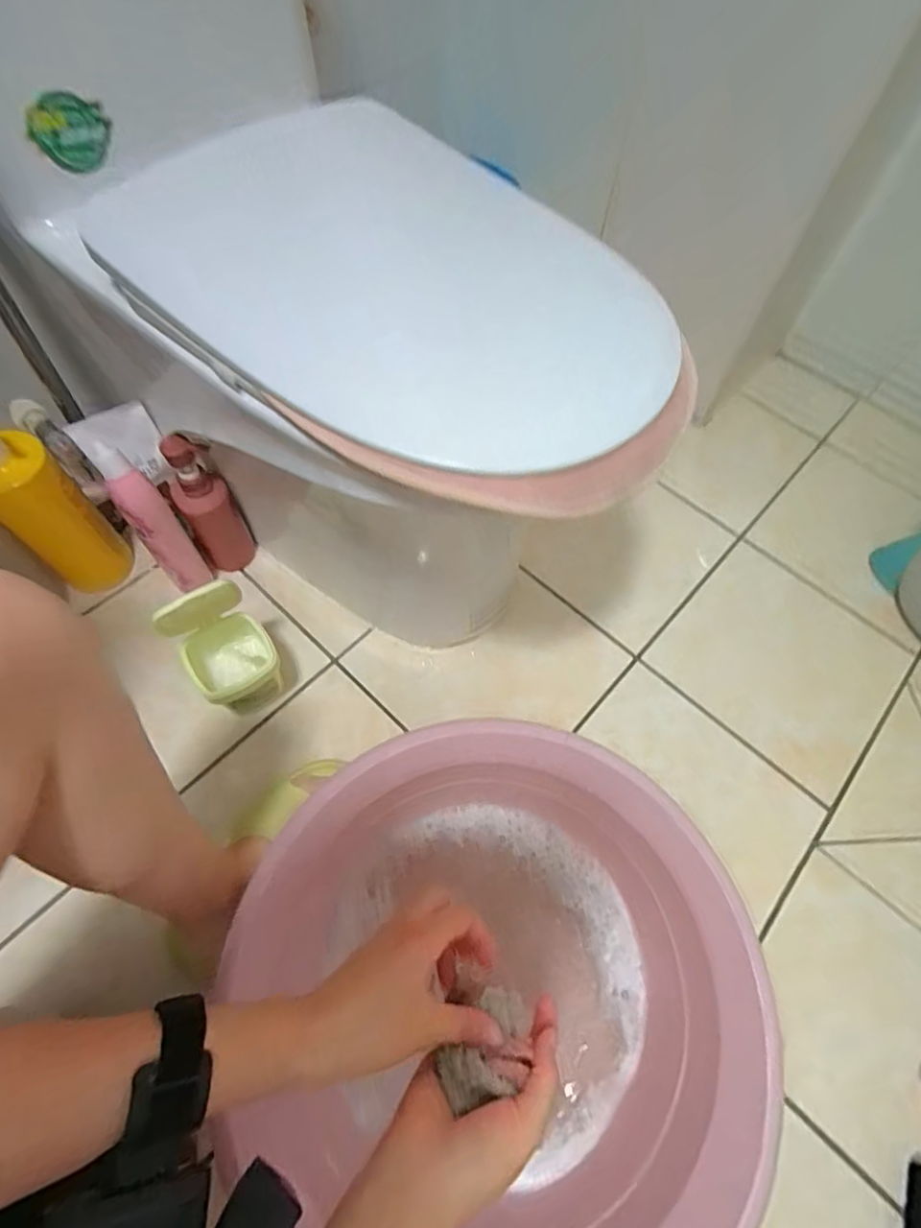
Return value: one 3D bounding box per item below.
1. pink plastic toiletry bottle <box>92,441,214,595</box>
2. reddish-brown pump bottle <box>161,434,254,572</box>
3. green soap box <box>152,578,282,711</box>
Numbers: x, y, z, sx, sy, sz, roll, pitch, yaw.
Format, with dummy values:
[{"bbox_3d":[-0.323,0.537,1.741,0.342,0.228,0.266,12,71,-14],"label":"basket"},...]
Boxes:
[{"bbox_3d":[-0.380,-0.109,0.688,0.048,0.223,0.052,-34,69,-18],"label":"pink plastic toiletry bottle"},{"bbox_3d":[-0.345,-0.153,0.739,0.067,0.221,0.083,-30,68,-16],"label":"reddish-brown pump bottle"},{"bbox_3d":[-0.286,0.045,0.665,0.095,0.203,0.111,-29,67,-16],"label":"green soap box"}]

